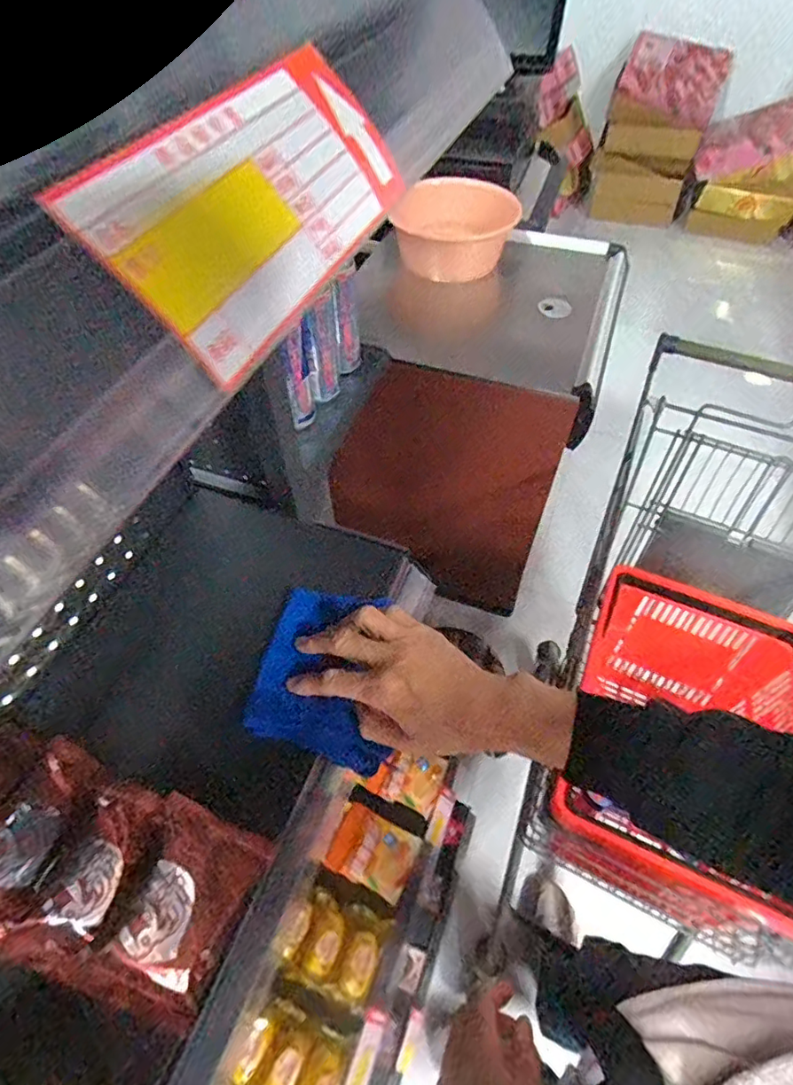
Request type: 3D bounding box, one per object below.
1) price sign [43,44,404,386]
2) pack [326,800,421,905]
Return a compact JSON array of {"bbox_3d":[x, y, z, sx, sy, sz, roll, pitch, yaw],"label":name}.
[{"bbox_3d":[-0.025,-0.075,0.115,0.004,0.038,0.092,-12,41,44],"label":"price sign"},{"bbox_3d":[-0.036,0.485,0.842,0.126,0.038,0.094,21,57,15],"label":"pack"}]

